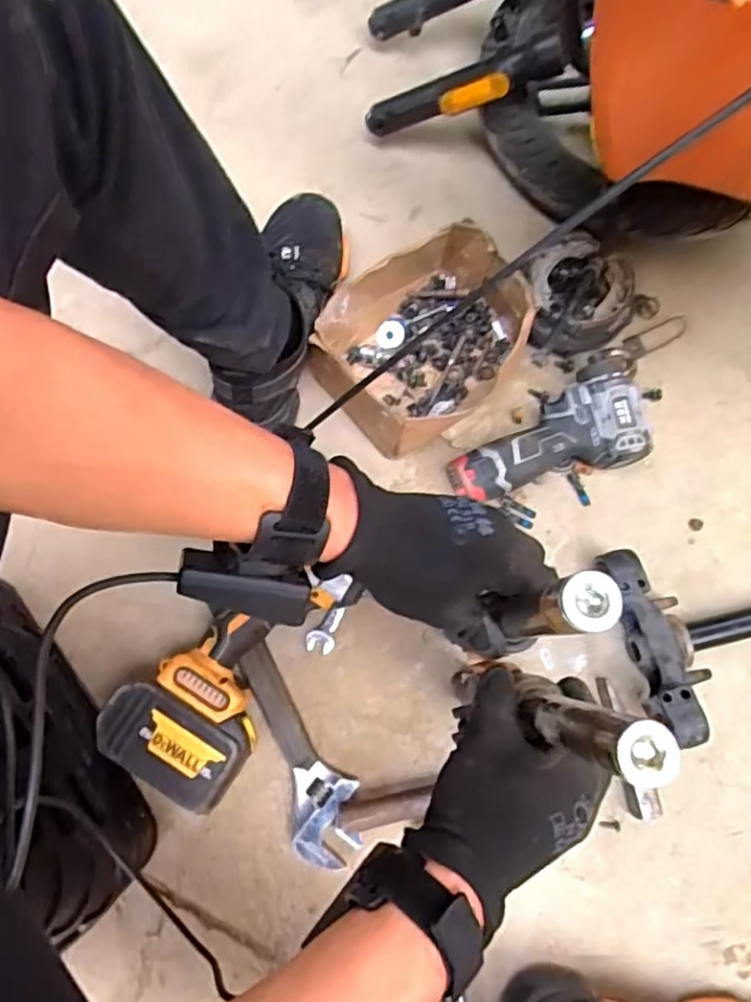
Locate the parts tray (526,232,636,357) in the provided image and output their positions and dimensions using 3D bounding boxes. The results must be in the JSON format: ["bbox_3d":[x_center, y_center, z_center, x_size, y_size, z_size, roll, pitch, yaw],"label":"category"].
[{"bbox_3d":[0.204,-0.212,0.673,0.116,0.057,0.114,-14,78,-4],"label":"parts tray"}]

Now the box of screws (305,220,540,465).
[{"bbox_3d":[0.049,-0.163,0.643,0.171,0.086,0.216,38,79,7],"label":"box of screws"}]

